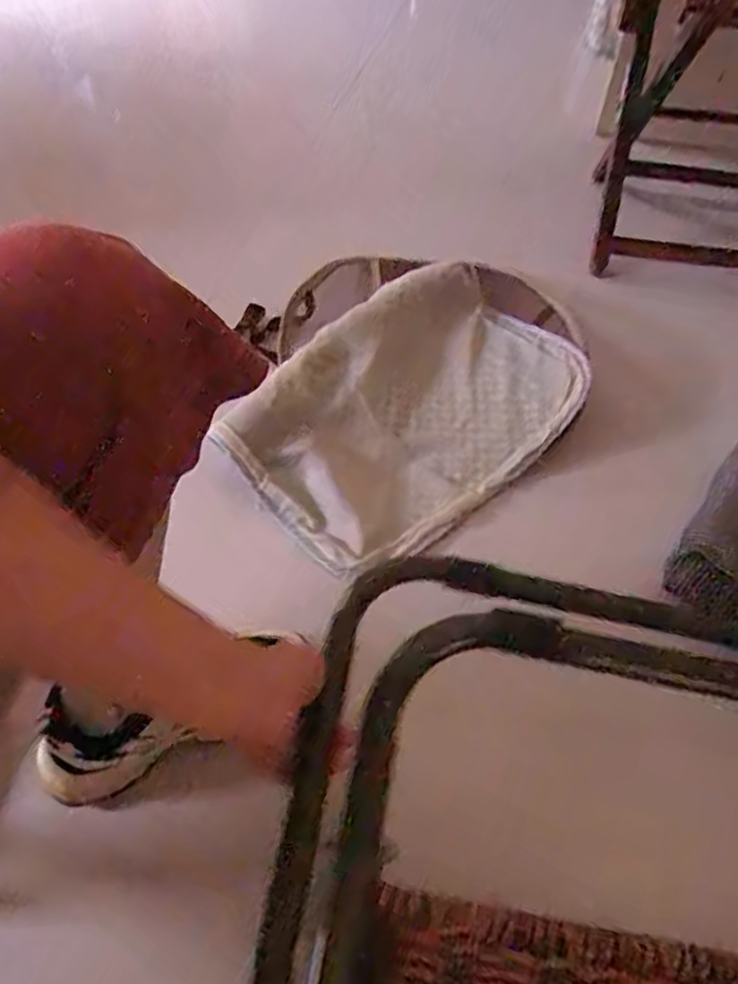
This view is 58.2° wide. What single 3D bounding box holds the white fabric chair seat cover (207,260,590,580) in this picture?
[{"bbox_3d":[0.044,-0.106,0.820,0.303,0.108,0.409,39,60,25],"label":"white fabric chair seat cover"}]

